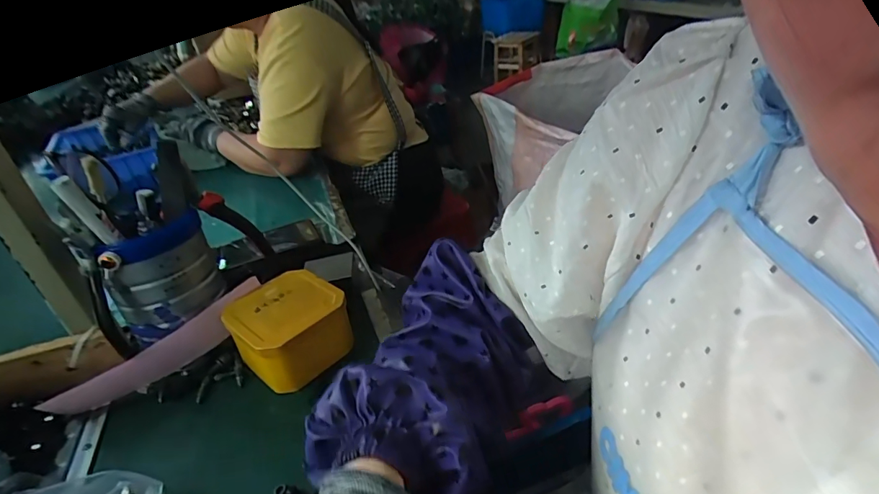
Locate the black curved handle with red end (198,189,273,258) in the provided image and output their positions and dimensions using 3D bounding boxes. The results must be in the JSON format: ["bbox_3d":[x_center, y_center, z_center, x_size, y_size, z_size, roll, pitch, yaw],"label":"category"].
[{"bbox_3d":[-0.219,-0.021,0.503,0.019,0.114,0.017,13,66,24],"label":"black curved handle with red end"}]

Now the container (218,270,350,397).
[{"bbox_3d":[-0.151,0.085,0.465,0.102,0.066,0.104,-26,39,-31],"label":"container"}]

